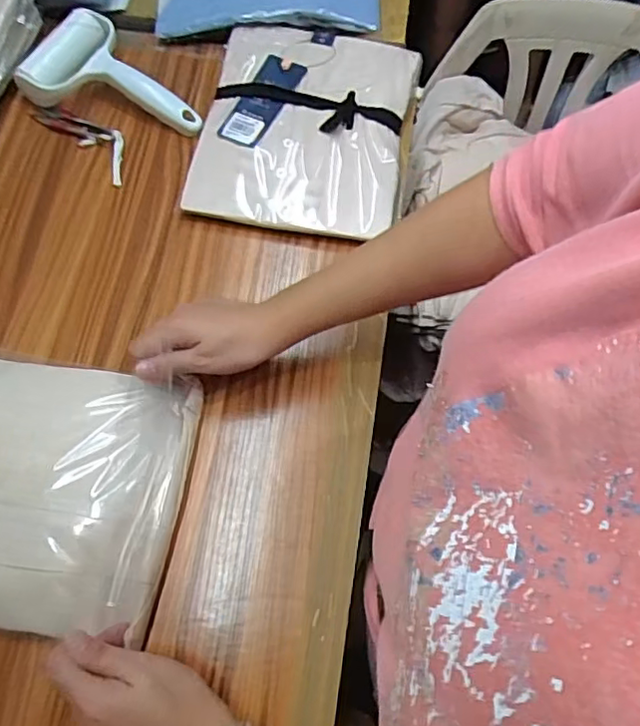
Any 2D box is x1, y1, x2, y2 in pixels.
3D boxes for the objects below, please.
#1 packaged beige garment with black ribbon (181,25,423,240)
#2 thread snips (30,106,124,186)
[{"bbox_3d":[-0.015,-0.254,0.607,0.213,0.041,0.251,9,68,2],"label":"packaged beige garment with black ribbon"},{"bbox_3d":[-0.240,-0.236,0.602,0.129,0.009,0.041,39,72,13],"label":"thread snips"}]

